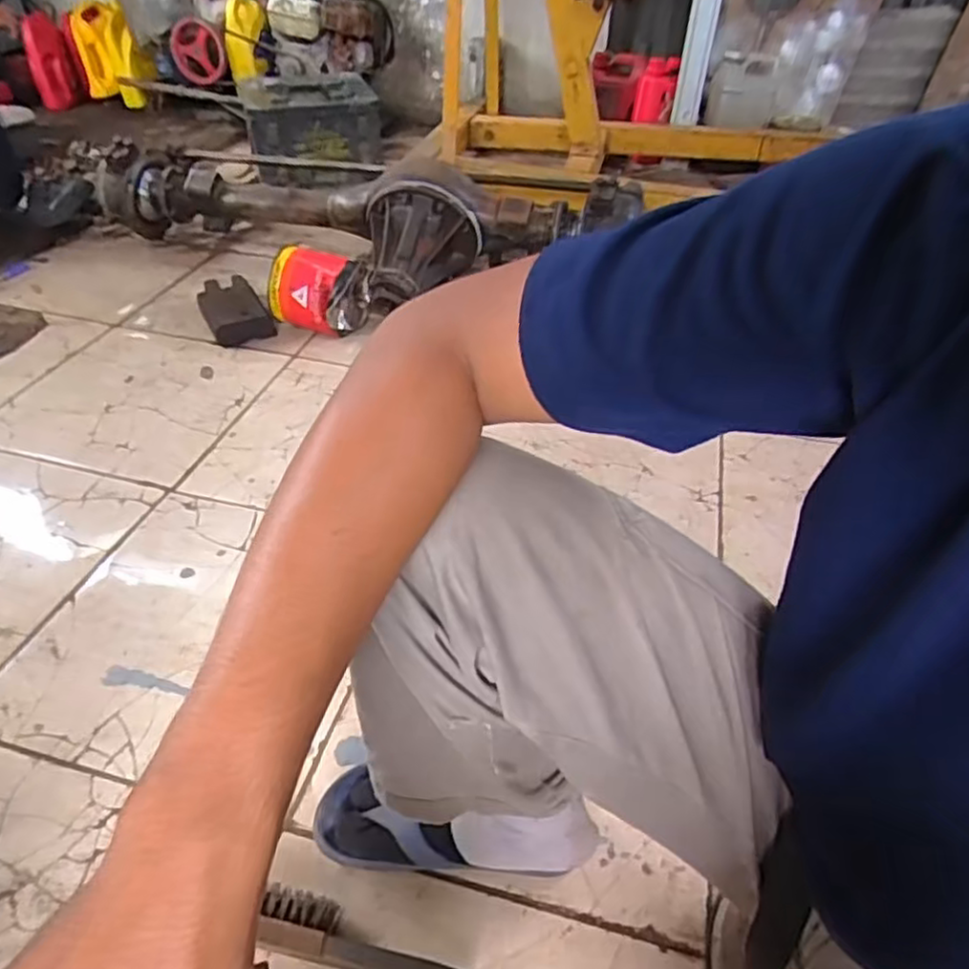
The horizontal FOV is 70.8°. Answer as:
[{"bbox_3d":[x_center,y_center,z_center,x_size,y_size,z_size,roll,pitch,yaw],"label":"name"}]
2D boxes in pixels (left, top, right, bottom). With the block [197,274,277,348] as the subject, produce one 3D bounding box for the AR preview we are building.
[{"bbox_3d":[-0.538,-0.371,1.460,0.122,0.058,0.222,-21,46,-24],"label":"block"}]

